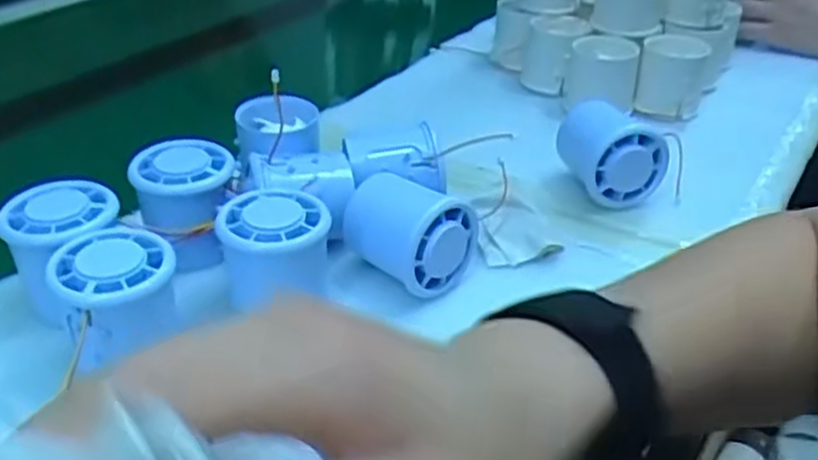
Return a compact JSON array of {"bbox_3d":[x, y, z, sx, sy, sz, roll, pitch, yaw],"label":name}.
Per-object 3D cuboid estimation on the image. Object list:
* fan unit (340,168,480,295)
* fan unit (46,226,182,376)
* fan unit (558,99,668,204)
[{"bbox_3d":[0.001,-0.001,0.446,0.050,0.050,0.069,-28,44,-36],"label":"fan unit"},{"bbox_3d":[-0.136,0.037,0.378,0.052,0.056,0.054,1,34,-1],"label":"fan unit"},{"bbox_3d":[0.134,-0.055,0.532,0.046,0.055,0.072,-8,35,-14],"label":"fan unit"}]

